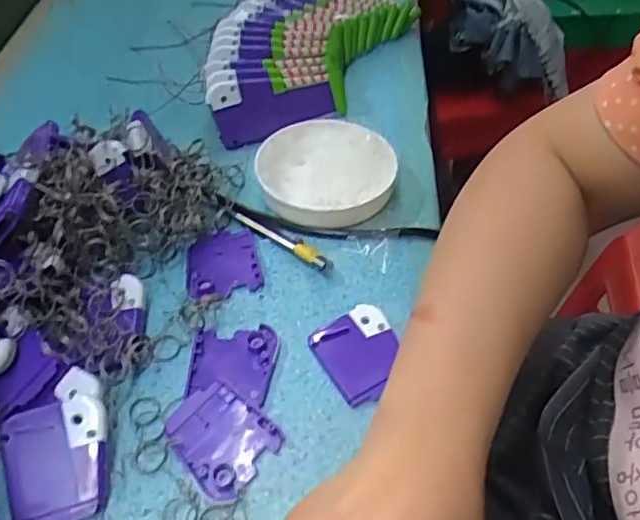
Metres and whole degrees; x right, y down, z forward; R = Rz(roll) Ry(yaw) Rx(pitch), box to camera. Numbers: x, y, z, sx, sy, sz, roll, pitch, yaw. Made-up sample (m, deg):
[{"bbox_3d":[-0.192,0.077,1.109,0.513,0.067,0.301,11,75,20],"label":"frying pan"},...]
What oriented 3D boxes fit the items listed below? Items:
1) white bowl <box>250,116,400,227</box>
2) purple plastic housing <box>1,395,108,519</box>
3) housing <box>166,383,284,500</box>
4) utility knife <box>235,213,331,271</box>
[{"bbox_3d":[0.006,-0.068,0.462,0.104,0.029,0.108,0,49,0],"label":"white bowl"},{"bbox_3d":[-0.140,0.107,0.314,0.051,0.007,0.062,-6,75,-8],"label":"purple plastic housing"},{"bbox_3d":[-0.057,0.100,0.336,0.059,0.005,0.051,33,57,26],"label":"housing"},{"bbox_3d":[-0.026,-0.017,0.430,0.086,0.014,0.013,33,57,26],"label":"utility knife"}]

